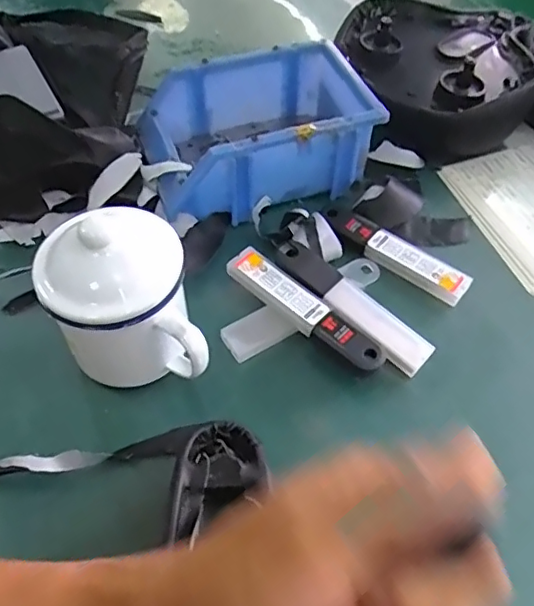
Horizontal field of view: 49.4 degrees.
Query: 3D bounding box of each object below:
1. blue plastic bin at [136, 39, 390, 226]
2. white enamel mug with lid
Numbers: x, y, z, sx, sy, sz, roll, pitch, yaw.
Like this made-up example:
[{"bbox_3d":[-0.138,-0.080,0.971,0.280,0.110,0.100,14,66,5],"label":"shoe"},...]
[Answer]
[{"bbox_3d":[-0.009,-0.142,0.480,0.180,0.069,0.124,-17,56,-13],"label":"blue plastic bin"},{"bbox_3d":[-0.086,0.004,0.348,0.080,0.111,0.081,0,54,-1],"label":"white enamel mug with lid"}]

